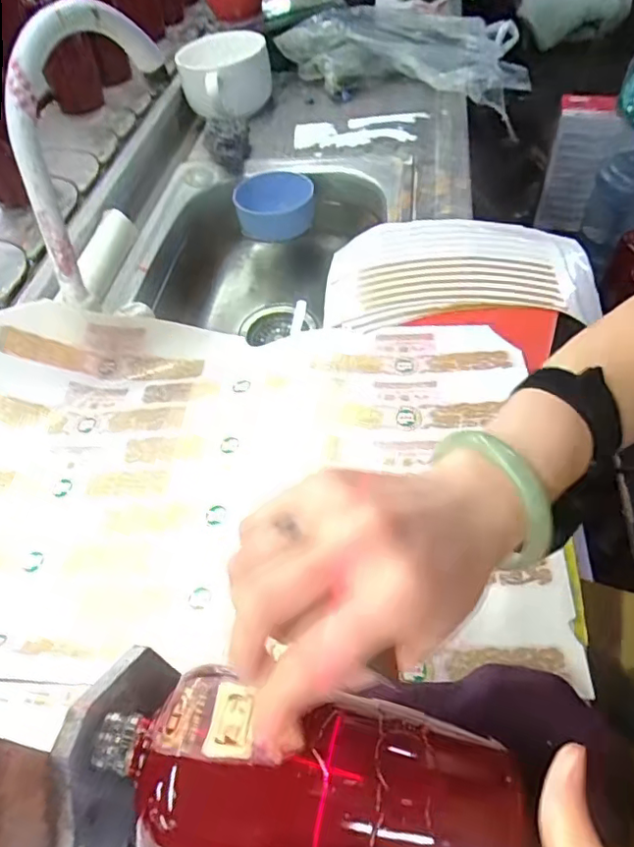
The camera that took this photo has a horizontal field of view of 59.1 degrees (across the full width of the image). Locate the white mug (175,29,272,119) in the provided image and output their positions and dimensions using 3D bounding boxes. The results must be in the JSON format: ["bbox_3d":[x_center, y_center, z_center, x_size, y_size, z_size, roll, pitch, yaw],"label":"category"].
[{"bbox_3d":[-0.134,-0.544,0.876,0.139,0.073,0.126,-29,55,-16],"label":"white mug"}]

